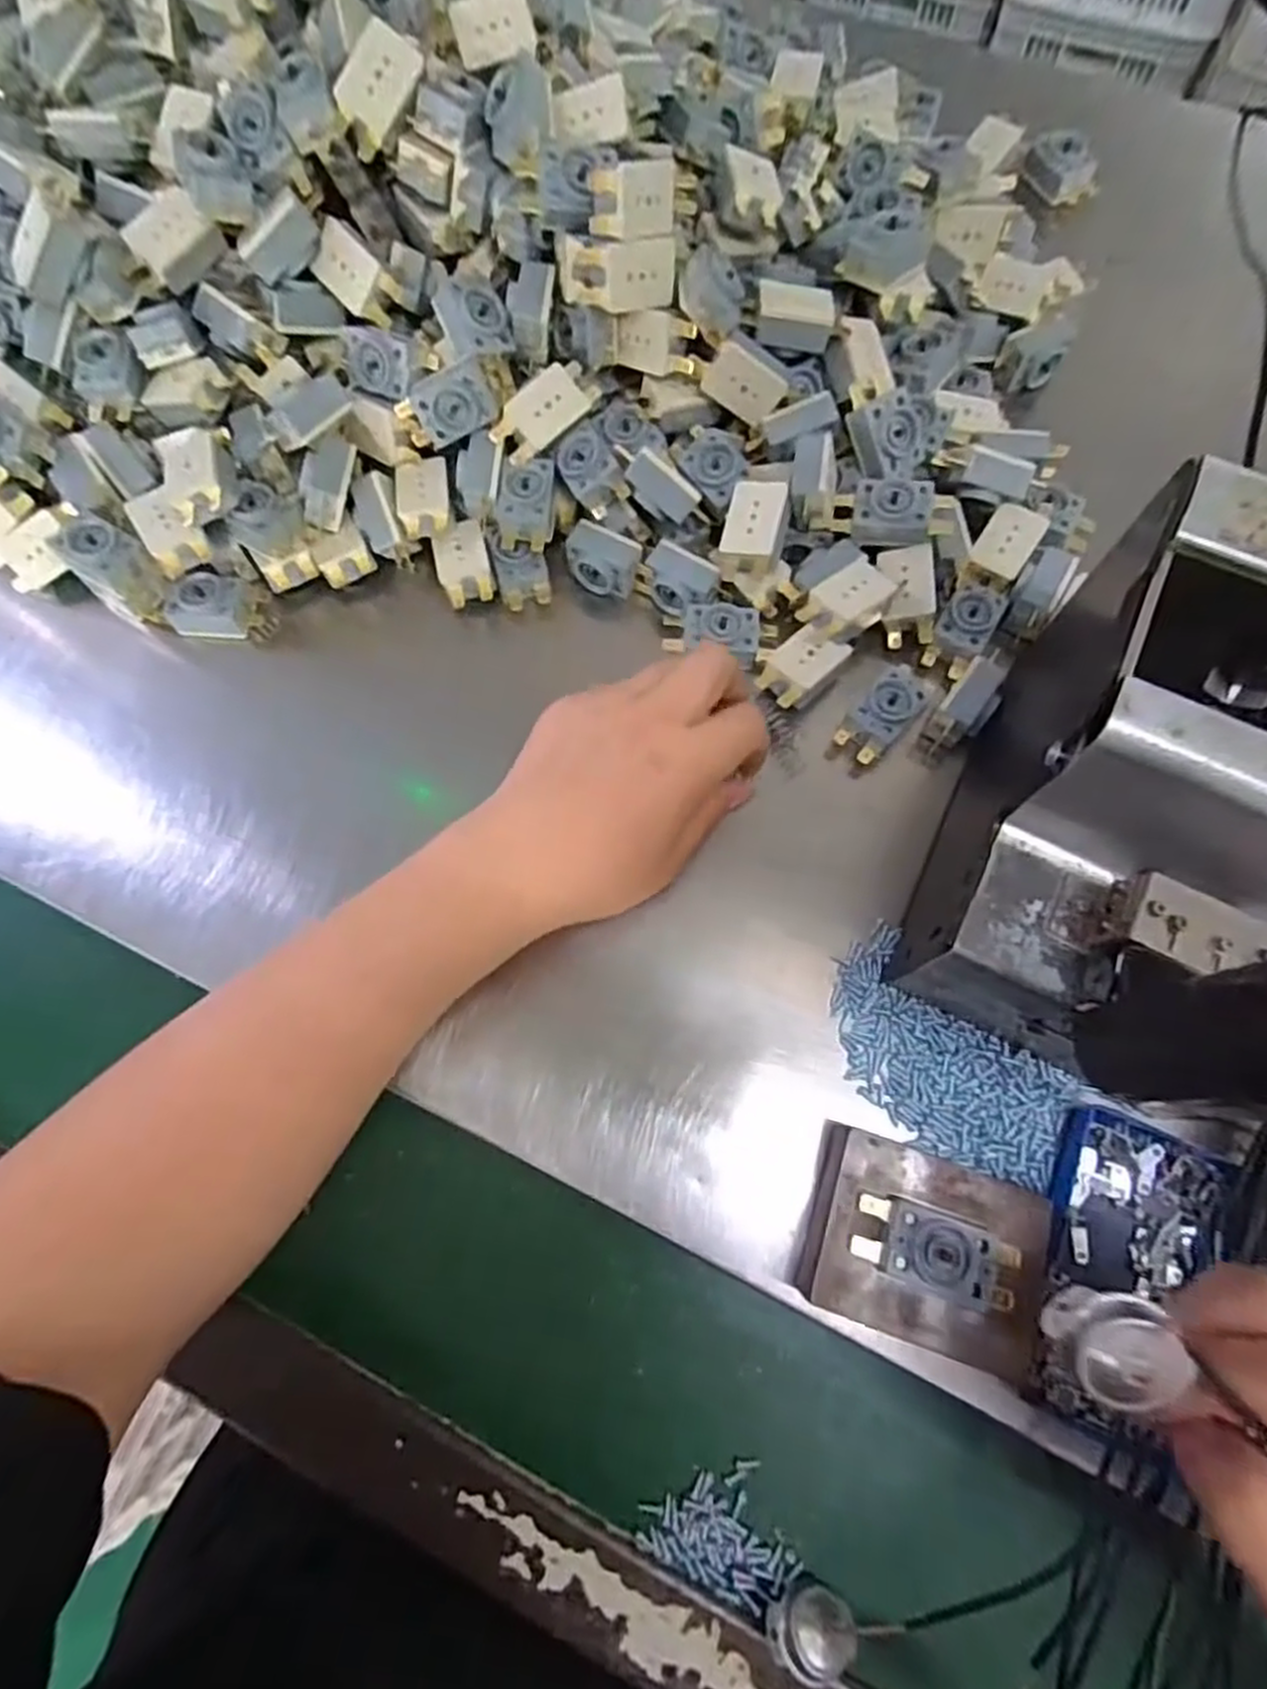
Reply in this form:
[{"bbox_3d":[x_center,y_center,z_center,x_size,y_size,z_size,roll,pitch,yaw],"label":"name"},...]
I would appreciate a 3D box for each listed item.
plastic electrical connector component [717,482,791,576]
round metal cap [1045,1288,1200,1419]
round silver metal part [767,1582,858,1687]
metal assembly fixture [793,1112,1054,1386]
[{"bbox_3d":[0.060,-0.155,0.376,0.029,0.011,0.042,15,95,15],"label":"plastic electrical connector component"},{"bbox_3d":[0.115,0.120,0.182,0.024,0.015,0.030,-25,73,-7],"label":"round metal cap"},{"bbox_3d":[0.065,0.284,0.279,0.030,0.017,0.025,-19,72,-5],"label":"round silver metal part"},{"bbox_3d":[0.109,0.152,0.292,0.084,0.041,0.063,17,73,7],"label":"metal assembly fixture"}]

